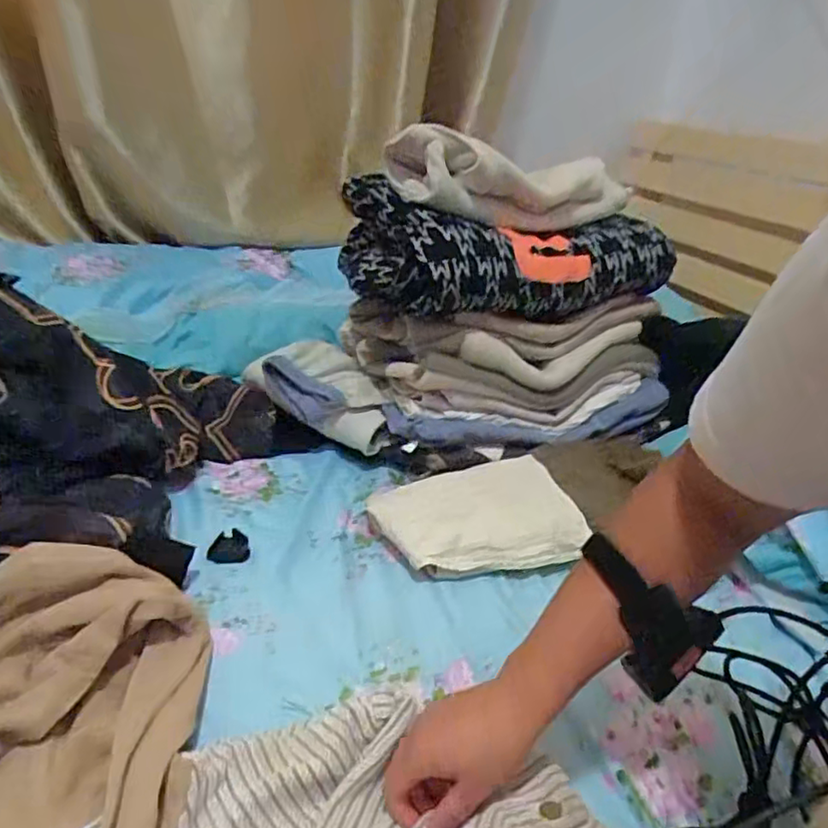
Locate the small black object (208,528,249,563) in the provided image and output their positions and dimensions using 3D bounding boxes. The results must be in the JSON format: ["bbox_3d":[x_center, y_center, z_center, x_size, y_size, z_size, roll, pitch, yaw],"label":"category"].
[{"bbox_3d":[-0.191,0.137,0.647,0.040,0.004,0.039,-1,48,-18],"label":"small black object"}]

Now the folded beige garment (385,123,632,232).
[{"bbox_3d":[0.134,-0.296,0.799,0.368,0.095,0.079,-14,34,-33],"label":"folded beige garment"}]

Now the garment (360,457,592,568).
[{"bbox_3d":[0.066,0.115,0.682,0.209,0.069,0.123,-2,29,-16],"label":"garment"}]

